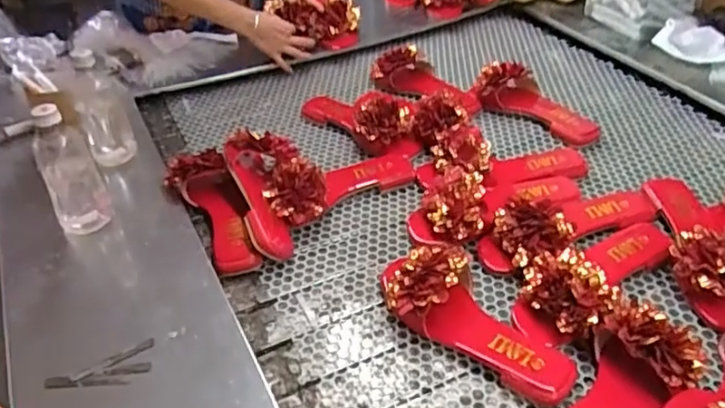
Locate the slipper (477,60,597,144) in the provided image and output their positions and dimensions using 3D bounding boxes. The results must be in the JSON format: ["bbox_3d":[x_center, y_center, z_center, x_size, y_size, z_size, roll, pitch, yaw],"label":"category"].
[{"bbox_3d":[0.309,-0.182,1.034,0.092,0.076,0.217,-33,48,-31],"label":"slipper"}]

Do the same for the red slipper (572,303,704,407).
[{"bbox_3d":[0.238,0.191,0.585,0.208,0.074,0.088,-31,47,-29],"label":"red slipper"}]

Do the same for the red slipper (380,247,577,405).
[{"bbox_3d":[0.124,0.119,0.682,0.251,0.068,0.108,24,47,29],"label":"red slipper"}]

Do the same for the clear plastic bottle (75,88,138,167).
[{"bbox_3d":[-0.396,-0.125,0.942,0.061,0.099,0.068,-10,38,-8],"label":"clear plastic bottle"}]

